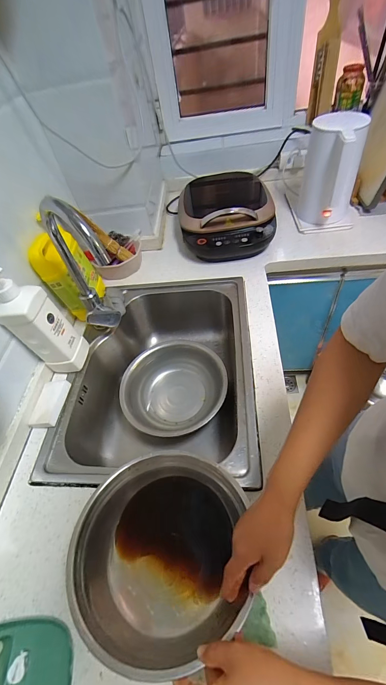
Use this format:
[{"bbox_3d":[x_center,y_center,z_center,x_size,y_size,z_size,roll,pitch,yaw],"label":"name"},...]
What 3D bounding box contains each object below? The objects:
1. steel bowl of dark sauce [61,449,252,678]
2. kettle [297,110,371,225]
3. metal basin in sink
[{"bbox_3d":[-0.046,0.279,0.411,0.225,0.097,0.235,-2,53,3],"label":"steel bowl of dark sauce"},{"bbox_3d":[0.411,-0.509,0.866,0.153,0.258,0.152,13,55,19],"label":"kettle"},{"bbox_3d":[-0.050,0.130,0.789,0.273,0.098,0.259,-5,51,6],"label":"metal basin in sink"}]

